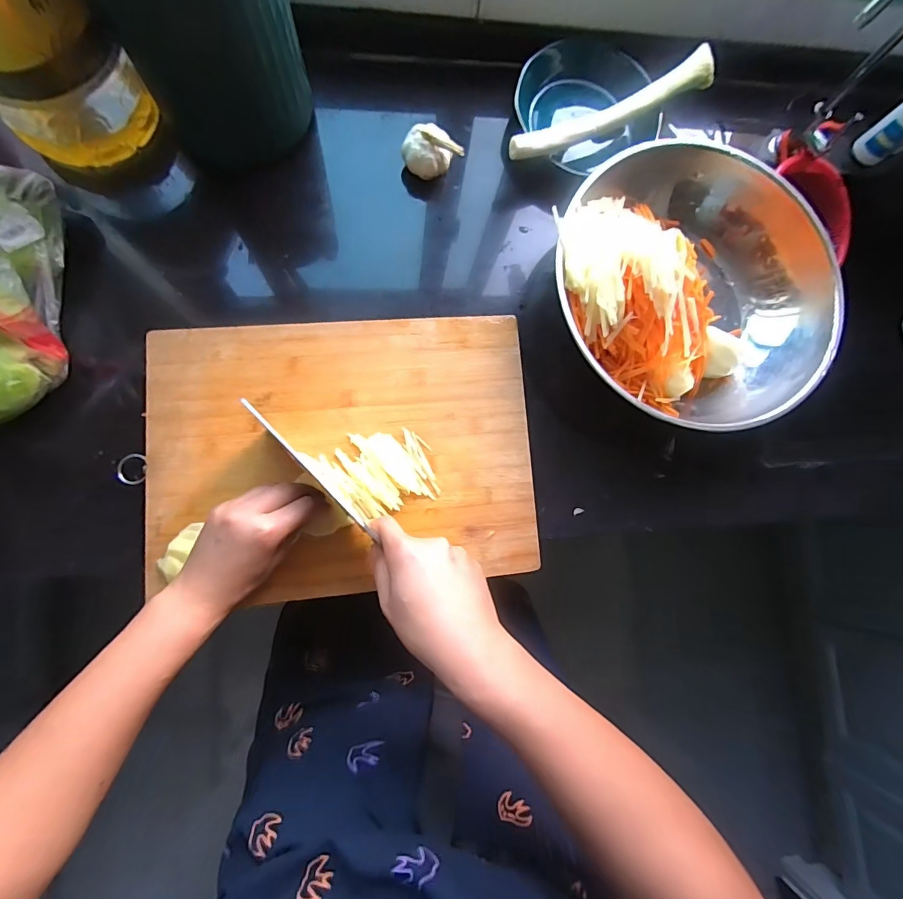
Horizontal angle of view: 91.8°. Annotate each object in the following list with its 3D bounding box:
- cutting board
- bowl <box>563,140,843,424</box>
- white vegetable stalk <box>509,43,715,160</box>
[{"bbox_3d":[-0.105,0.003,0.441,0.369,0.013,0.267,-5,84,-7],"label":"cutting board"},{"bbox_3d":[0.263,-0.179,0.474,0.299,0.106,0.272,1,83,-7],"label":"bowl"},{"bbox_3d":[0.179,-0.372,0.478,0.255,0.022,0.031,-30,88,-9],"label":"white vegetable stalk"}]

